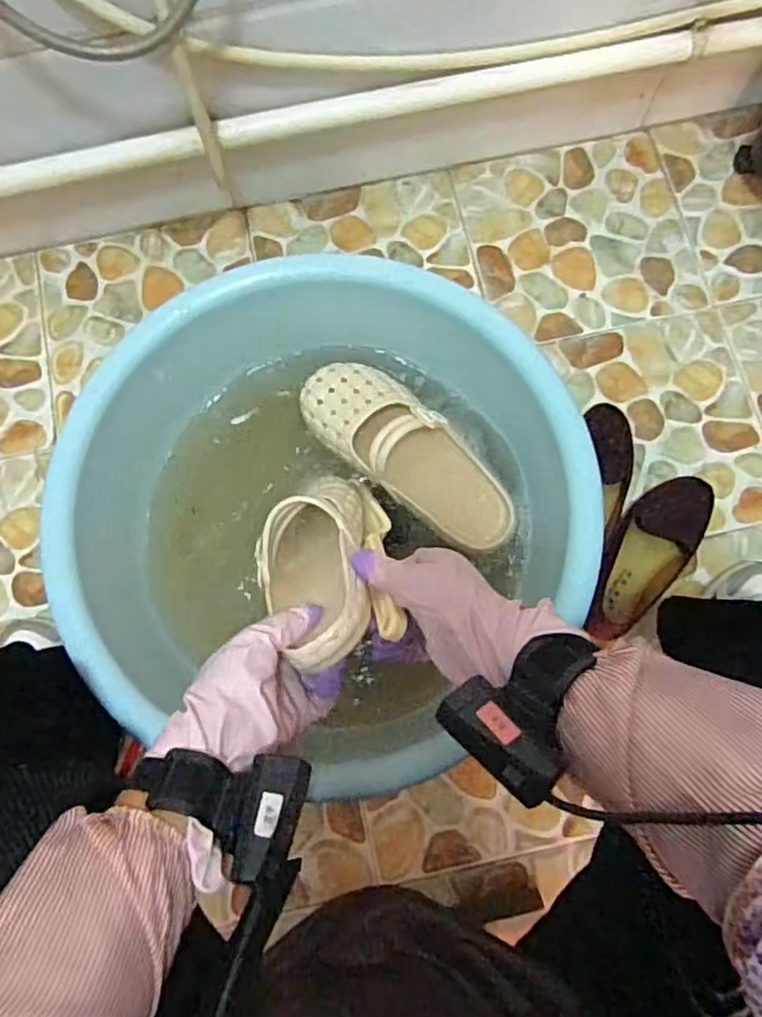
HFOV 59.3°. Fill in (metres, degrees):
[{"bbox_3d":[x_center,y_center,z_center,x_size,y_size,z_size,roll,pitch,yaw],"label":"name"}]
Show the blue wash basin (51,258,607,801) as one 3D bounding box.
[{"bbox_3d":[-0.052,0.015,0.598,0.432,0.135,0.412,0,77,1],"label":"blue wash basin"}]

